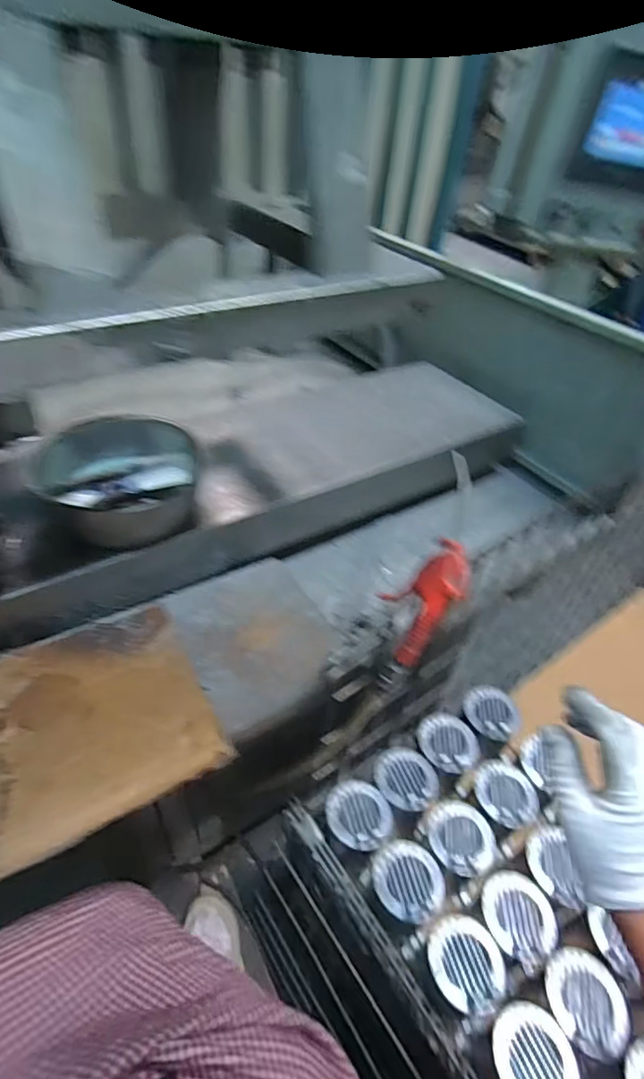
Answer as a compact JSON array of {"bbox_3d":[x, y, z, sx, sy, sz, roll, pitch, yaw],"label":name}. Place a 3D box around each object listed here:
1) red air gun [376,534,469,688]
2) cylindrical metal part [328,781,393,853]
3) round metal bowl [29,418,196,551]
[{"bbox_3d":[0.091,0.078,0.541,0.069,0.176,0.029,32,27,24],"label":"red air gun"},{"bbox_3d":[0.051,0.384,0.749,0.083,0.024,0.096,-13,32,-23],"label":"cylindrical metal part"},{"bbox_3d":[-0.235,-0.067,0.635,0.172,0.079,0.172,4,44,-4],"label":"round metal bowl"}]

